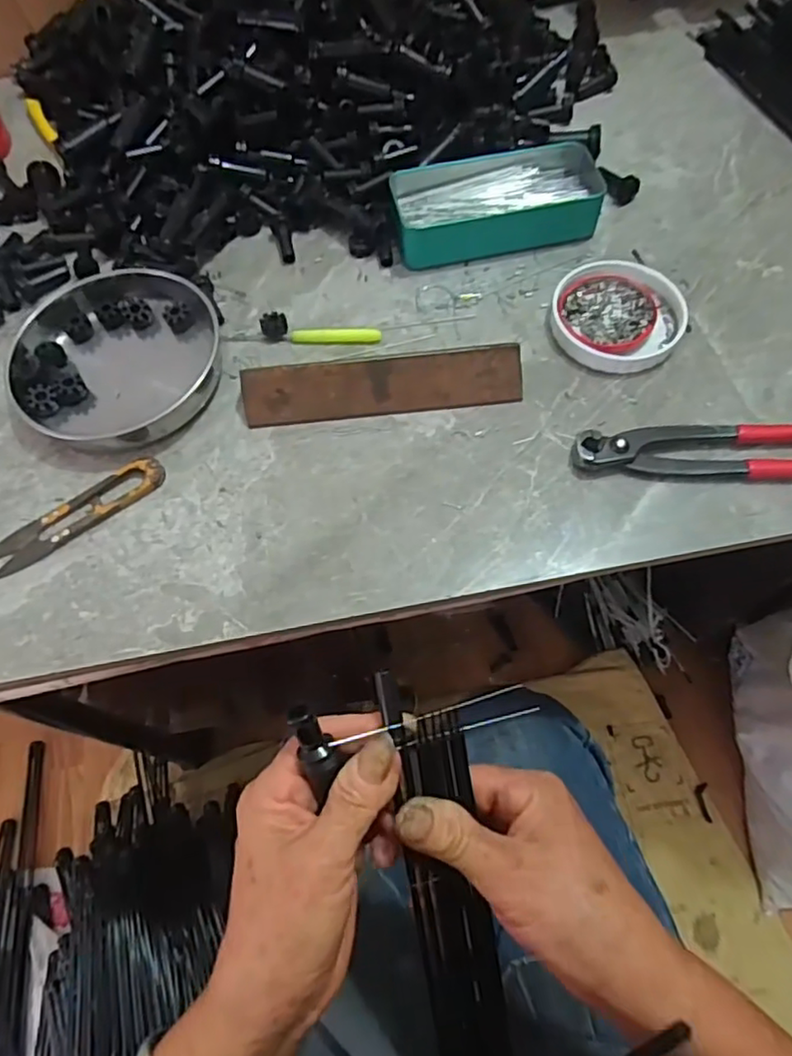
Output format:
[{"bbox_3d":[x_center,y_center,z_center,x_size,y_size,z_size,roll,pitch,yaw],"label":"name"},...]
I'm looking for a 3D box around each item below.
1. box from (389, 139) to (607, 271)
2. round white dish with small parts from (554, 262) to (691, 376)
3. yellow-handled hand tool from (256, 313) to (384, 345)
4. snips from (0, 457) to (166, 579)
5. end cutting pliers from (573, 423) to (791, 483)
[{"bbox_3d":[0.074,-0.249,0.482,0.154,0.034,0.080,-14,63,-4],"label":"box"},{"bbox_3d":[0.153,-0.146,0.437,0.085,0.017,0.086,-1,63,2],"label":"round white dish with small parts"},{"bbox_3d":[-0.053,-0.141,0.445,0.084,0.013,0.018,3,63,5],"label":"yellow-handled hand tool"},{"bbox_3d":[-0.197,-0.008,0.387,0.116,0.010,0.026,-32,66,-13],"label":"snips"},{"bbox_3d":[0.212,-0.049,0.387,0.199,0.017,0.038,-1,63,2],"label":"end cutting pliers"}]

